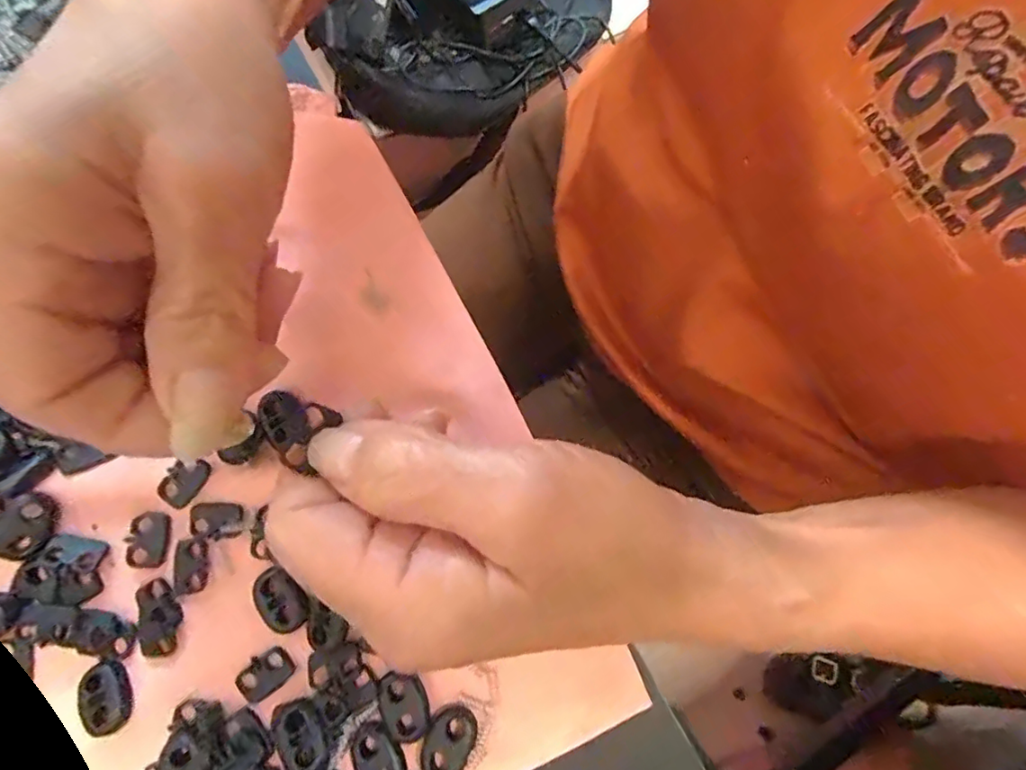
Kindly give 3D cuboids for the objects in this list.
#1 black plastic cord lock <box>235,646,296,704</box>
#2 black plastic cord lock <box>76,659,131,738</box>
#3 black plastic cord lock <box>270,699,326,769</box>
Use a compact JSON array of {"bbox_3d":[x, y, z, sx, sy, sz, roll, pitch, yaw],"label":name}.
[{"bbox_3d":[-0.081,0.095,0.183,0.019,0.004,0.012,-37,80,-7],"label":"black plastic cord lock"},{"bbox_3d":[-0.132,0.101,0.180,0.013,0.007,0.021,-20,79,-4],"label":"black plastic cord lock"},{"bbox_3d":[-0.067,0.110,0.176,0.015,0.004,0.020,-29,80,-5],"label":"black plastic cord lock"}]

